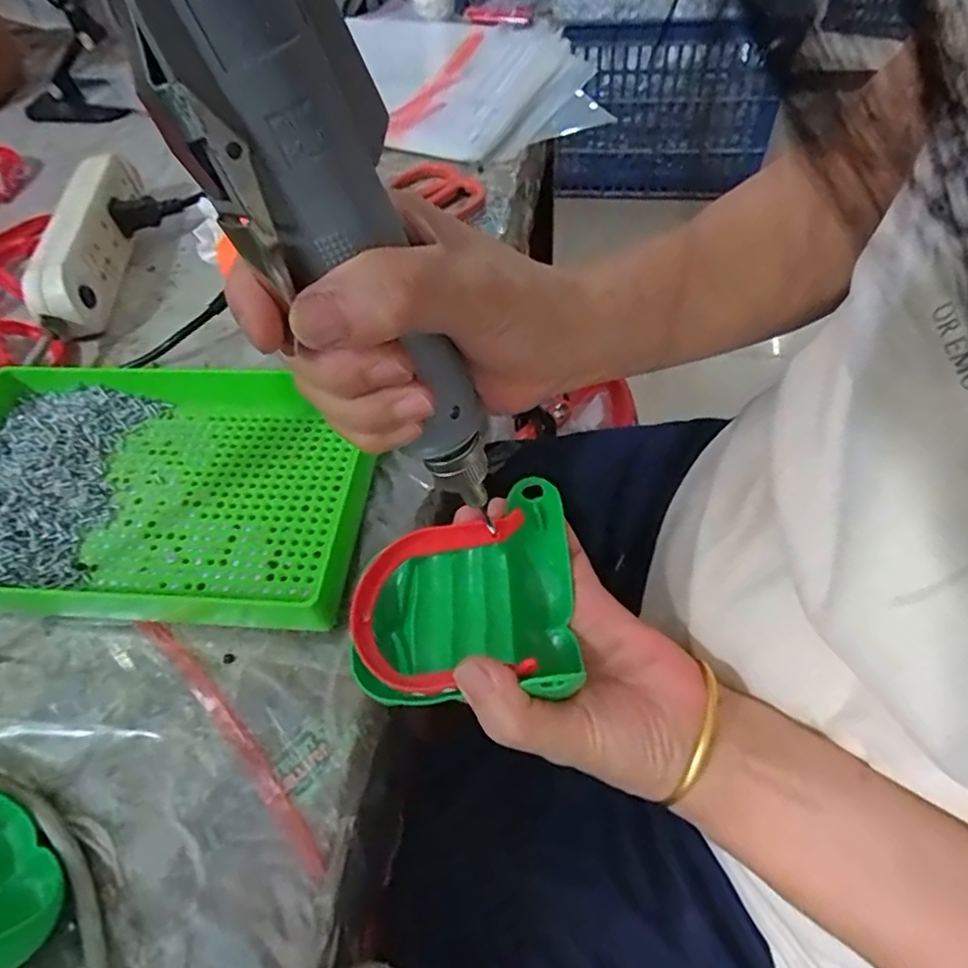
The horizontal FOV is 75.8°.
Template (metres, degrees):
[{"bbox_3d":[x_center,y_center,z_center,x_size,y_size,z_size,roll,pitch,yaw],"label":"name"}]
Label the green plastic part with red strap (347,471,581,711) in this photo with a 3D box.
[{"bbox_3d":[-0.009,0.053,0.271,0.094,0.048,0.085,-5,55,1],"label":"green plastic part with red strap"}]

